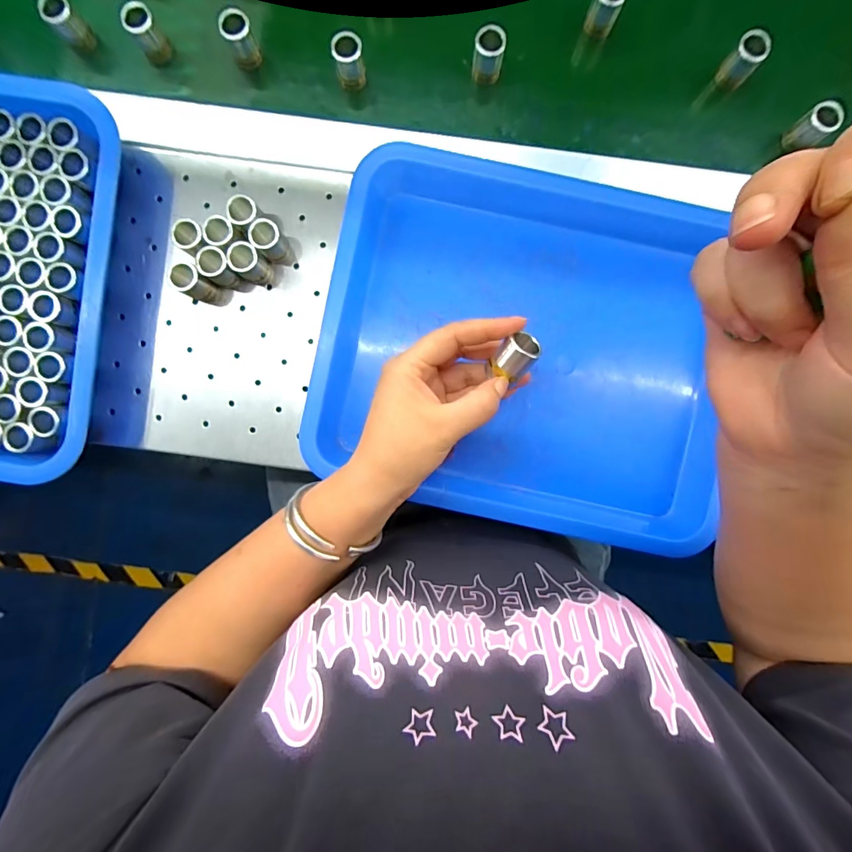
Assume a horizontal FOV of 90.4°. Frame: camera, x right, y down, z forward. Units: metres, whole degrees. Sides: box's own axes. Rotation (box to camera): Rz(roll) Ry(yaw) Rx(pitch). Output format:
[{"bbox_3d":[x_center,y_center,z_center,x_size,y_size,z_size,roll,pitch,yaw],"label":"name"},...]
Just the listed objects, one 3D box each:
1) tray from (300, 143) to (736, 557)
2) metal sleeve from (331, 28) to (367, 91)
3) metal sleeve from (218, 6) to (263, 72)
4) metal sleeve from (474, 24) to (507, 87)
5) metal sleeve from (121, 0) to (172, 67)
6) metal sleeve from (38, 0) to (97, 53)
[{"bbox_3d":[0.079,-0.054,0.326,0.315,0.058,0.256,12,91,-1],"label":"tray"},{"bbox_3d":[-0.061,-0.289,0.337,0.022,0.035,0.020,-12,91,0],"label":"metal sleeve"},{"bbox_3d":[-0.146,-0.307,0.336,0.022,0.036,0.019,-22,91,0],"label":"metal sleeve"},{"bbox_3d":[0.050,-0.295,0.337,0.023,0.034,0.019,8,91,-1],"label":"metal sleeve"},{"bbox_3d":[-0.219,-0.309,0.335,0.021,0.035,0.019,-32,91,0],"label":"metal sleeve"},{"bbox_3d":[-0.282,-0.317,0.333,0.021,0.036,0.018,-37,91,0],"label":"metal sleeve"}]

